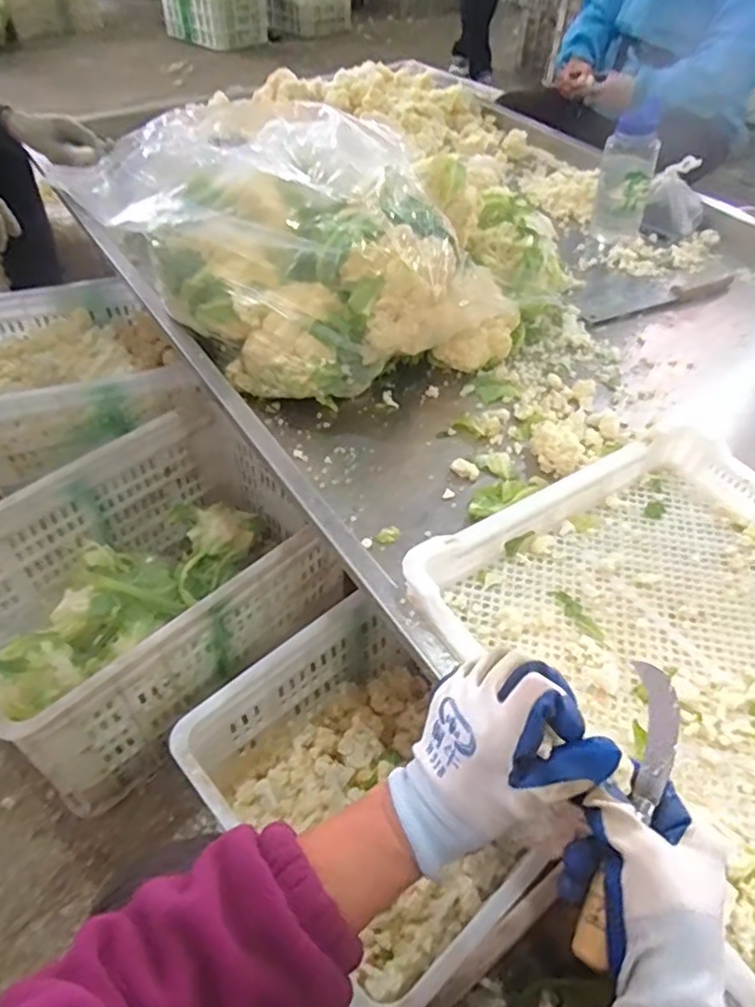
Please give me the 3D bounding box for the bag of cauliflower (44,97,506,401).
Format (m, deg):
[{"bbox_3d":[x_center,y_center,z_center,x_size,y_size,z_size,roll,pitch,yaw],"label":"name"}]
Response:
[{"bbox_3d":[-0.109,-0.363,0.914,0.409,0.242,0.507,-24,53,-22],"label":"bag of cauliflower"}]

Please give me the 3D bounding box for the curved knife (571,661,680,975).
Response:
[{"bbox_3d":[0.147,0.177,0.385,0.031,0.015,0.172,23,67,18],"label":"curved knife"}]

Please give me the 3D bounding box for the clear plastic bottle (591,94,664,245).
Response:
[{"bbox_3d":[0.434,-0.570,1.140,0.093,0.205,0.091,24,51,19],"label":"clear plastic bottle"}]

